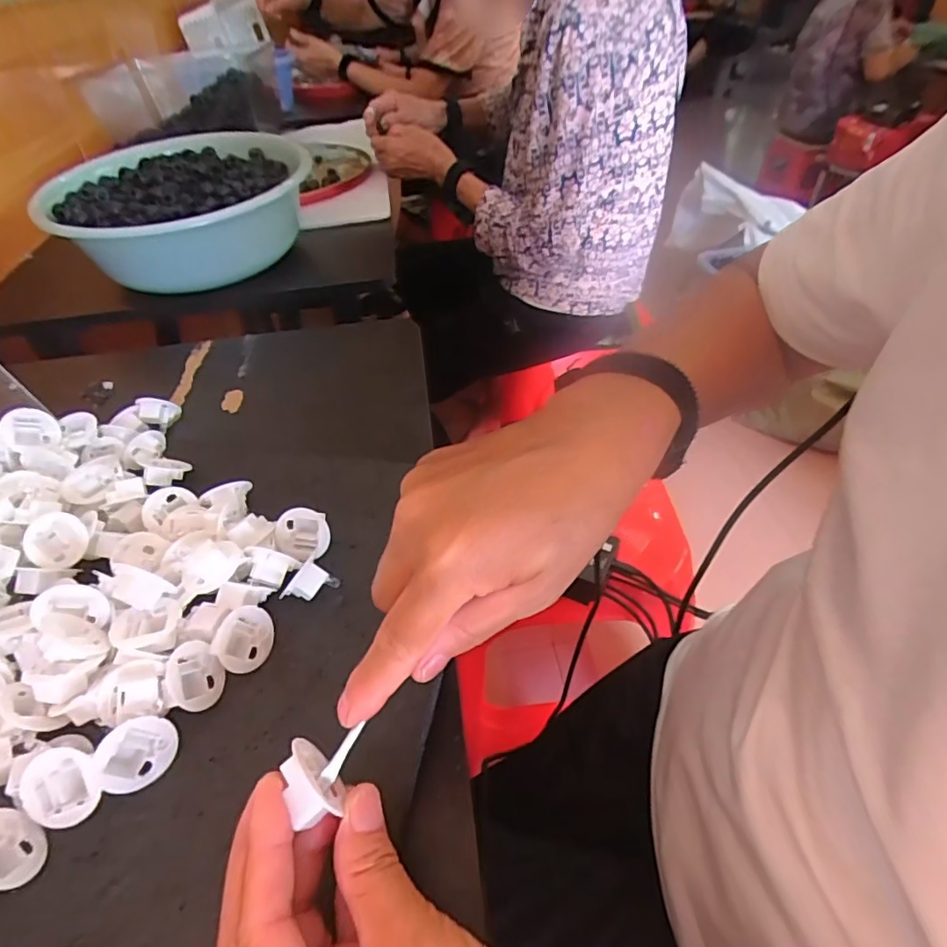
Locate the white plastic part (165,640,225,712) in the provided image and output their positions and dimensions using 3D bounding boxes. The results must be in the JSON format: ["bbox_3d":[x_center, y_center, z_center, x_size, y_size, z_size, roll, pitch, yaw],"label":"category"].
[{"bbox_3d":[-0.140,0.102,0.274,0.025,0.010,0.032,-16,77,-53],"label":"white plastic part"}]

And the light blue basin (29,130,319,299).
[{"bbox_3d":[-0.328,-0.305,0.644,0.247,0.102,0.259,-2,44,2],"label":"light blue basin"}]

